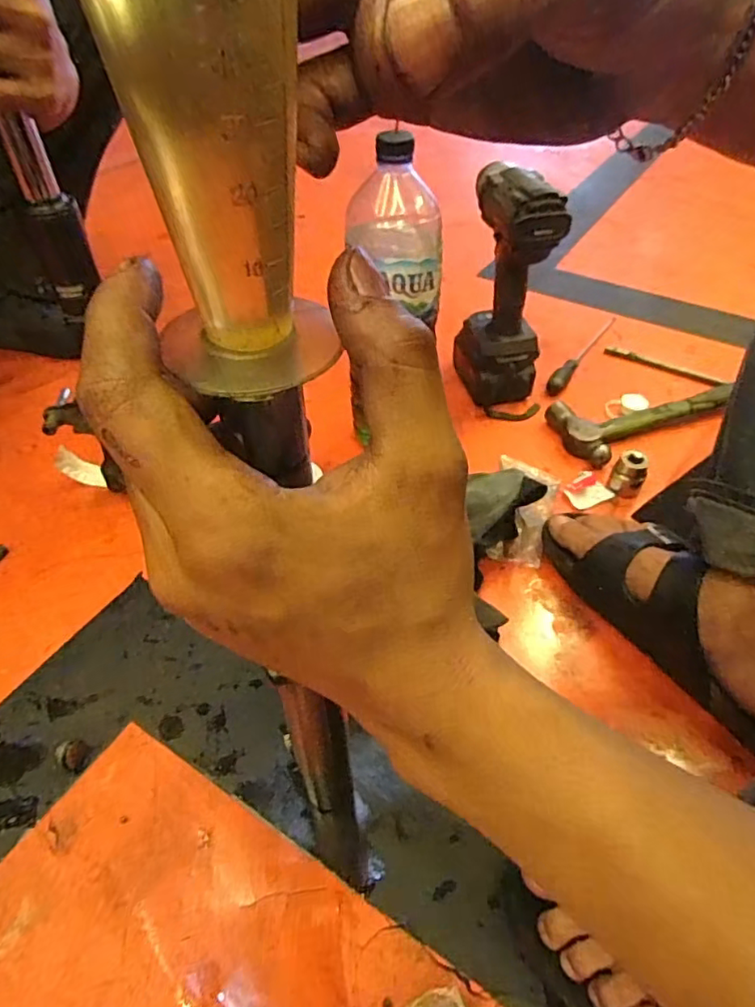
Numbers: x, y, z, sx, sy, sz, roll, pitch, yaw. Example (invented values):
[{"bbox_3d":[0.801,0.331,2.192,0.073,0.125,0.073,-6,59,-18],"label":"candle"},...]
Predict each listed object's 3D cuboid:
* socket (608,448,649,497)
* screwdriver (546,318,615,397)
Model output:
[{"bbox_3d":[0.267,-0.031,0.614,0.031,0.042,0.032,21,51,19],"label":"socket"},{"bbox_3d":[0.283,-0.213,0.806,0.025,0.018,0.216,25,52,22],"label":"screwdriver"}]

